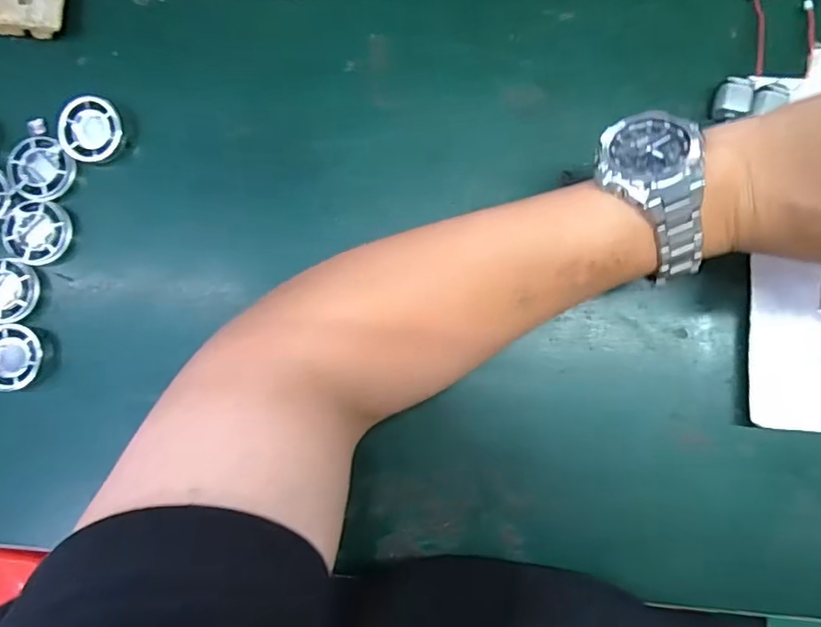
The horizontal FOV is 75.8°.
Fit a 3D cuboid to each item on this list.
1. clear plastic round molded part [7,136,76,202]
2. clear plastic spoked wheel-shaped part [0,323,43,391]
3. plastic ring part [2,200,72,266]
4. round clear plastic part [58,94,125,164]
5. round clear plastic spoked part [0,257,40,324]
[{"bbox_3d":[-0.230,-0.090,0.326,0.040,0.005,0.037,32,88,4],"label":"clear plastic round molded part"},{"bbox_3d":[-0.239,0.025,0.317,0.036,0.013,0.036,0,87,2],"label":"clear plastic spoked wheel-shaped part"},{"bbox_3d":[-0.230,-0.050,0.324,0.037,0.006,0.039,7,87,3],"label":"plastic ring part"},{"bbox_3d":[-0.199,-0.114,0.326,0.038,0.010,0.039,0,87,2],"label":"round clear plastic part"},{"bbox_3d":[-0.248,-0.014,0.320,0.037,0.007,0.038,0,87,2],"label":"round clear plastic spoked part"}]

